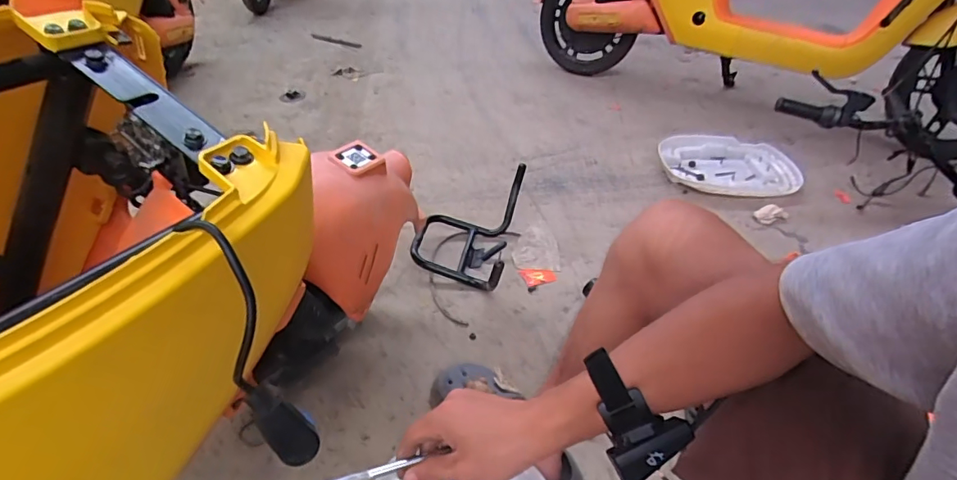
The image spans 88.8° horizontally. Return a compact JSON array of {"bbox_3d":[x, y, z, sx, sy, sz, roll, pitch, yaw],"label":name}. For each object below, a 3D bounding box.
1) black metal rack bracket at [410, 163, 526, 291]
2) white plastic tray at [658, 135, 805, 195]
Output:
[{"bbox_3d":[-0.030,-0.017,1.036,0.199,0.142,0.314,8,40,8],"label":"black metal rack bracket"},{"bbox_3d":[0.697,-0.213,1.367,0.360,0.040,0.293,1,40,0],"label":"white plastic tray"}]

